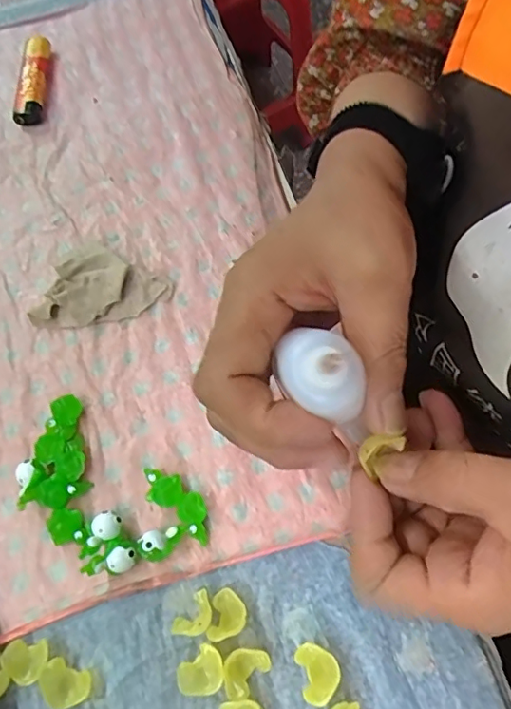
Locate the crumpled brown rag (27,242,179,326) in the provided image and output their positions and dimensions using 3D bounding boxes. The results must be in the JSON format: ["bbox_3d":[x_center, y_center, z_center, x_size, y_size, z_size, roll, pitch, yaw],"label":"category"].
[{"bbox_3d":[-0.095,-0.035,0.329,0.066,0.017,0.062,27,70,14],"label":"crumpled brown rag"}]

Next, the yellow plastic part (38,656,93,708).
[{"bbox_3d":[-0.088,0.153,0.250,0.023,0.011,0.018,20,69,12],"label":"yellow plastic part"}]

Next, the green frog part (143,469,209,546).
[{"bbox_3d":[-0.041,0.076,0.280,0.047,0.014,0.018,33,72,16],"label":"green frog part"}]

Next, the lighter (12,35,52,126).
[{"bbox_3d":[-0.161,-0.198,0.389,0.021,0.018,0.075,-1,67,1],"label":"lighter"}]

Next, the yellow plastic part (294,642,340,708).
[{"bbox_3d":[0.029,0.144,0.245,0.018,0.010,0.024,-13,66,-3],"label":"yellow plastic part"}]

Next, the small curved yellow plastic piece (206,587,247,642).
[{"bbox_3d":[-0.013,0.124,0.256,0.017,0.013,0.022,5,66,5],"label":"small curved yellow plastic piece"}]

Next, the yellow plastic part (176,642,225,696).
[{"bbox_3d":[-0.025,0.145,0.247,0.022,0.012,0.019,-27,67,-8],"label":"yellow plastic part"}]

